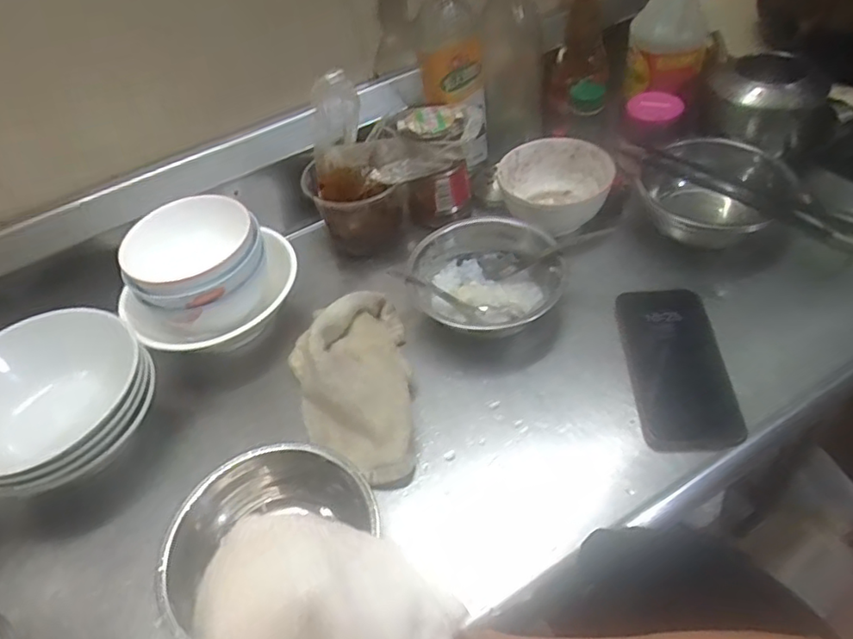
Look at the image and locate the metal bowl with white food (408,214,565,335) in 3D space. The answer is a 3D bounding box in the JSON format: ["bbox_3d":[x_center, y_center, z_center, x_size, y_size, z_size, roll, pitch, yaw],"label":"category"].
[{"bbox_3d":[0.059,-0.041,0.589,0.143,0.063,0.130,-4,47,4],"label":"metal bowl with white food"}]

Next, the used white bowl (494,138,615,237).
[{"bbox_3d":[0.140,-0.142,0.665,0.121,0.052,0.116,-25,50,-16],"label":"used white bowl"}]

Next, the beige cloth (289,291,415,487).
[{"bbox_3d":[-0.064,0.054,0.526,0.105,0.052,0.184,-13,48,-4],"label":"beige cloth"}]

